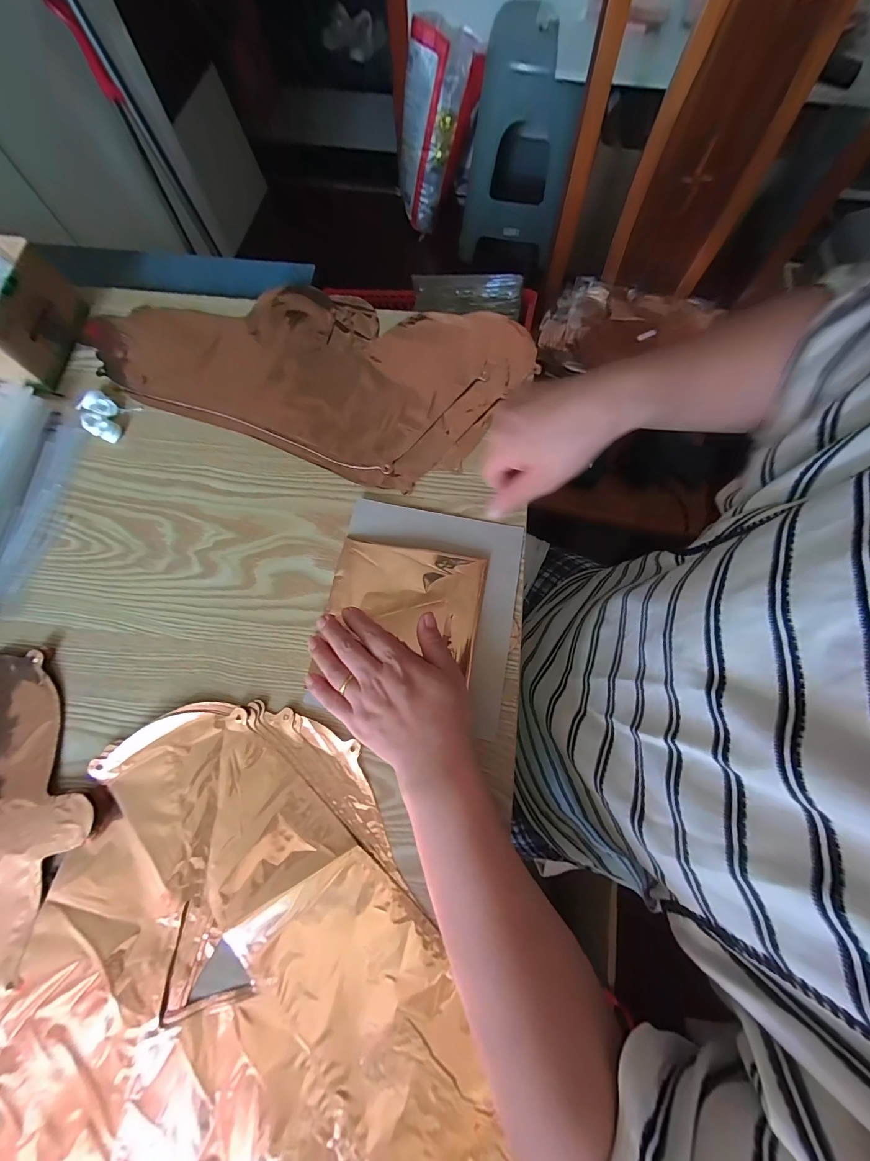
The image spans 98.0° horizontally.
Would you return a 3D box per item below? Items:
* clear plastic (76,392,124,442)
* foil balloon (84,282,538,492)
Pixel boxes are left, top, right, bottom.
[{"bbox_3d":[-0.347,-0.159,0.393,0.040,0.011,0.021,23,76,8],"label":"clear plastic"},{"bbox_3d":[-0.142,-0.247,0.418,0.449,0.006,0.230,20,75,7],"label":"foil balloon"}]

